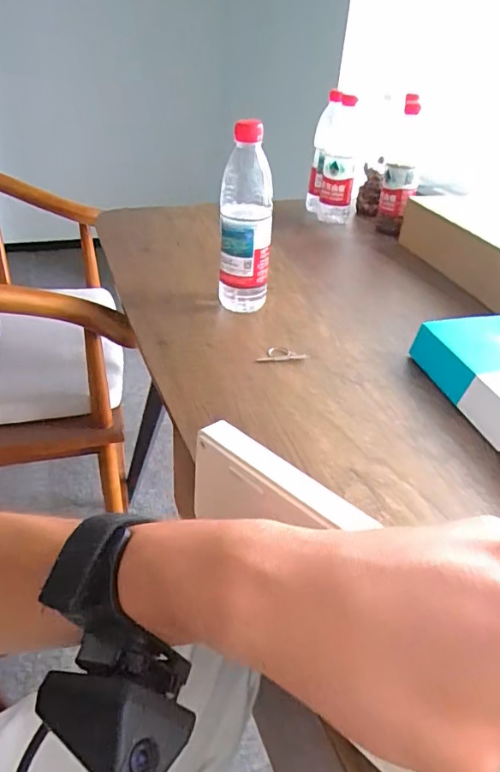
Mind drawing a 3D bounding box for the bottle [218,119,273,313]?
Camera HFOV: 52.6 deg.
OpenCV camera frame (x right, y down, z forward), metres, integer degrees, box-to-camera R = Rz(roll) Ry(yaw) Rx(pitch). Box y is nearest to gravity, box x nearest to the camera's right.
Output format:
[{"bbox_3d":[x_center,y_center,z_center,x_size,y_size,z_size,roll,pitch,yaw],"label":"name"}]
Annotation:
[{"bbox_3d":[-0.004,-0.204,0.640,0.064,0.225,0.067,3,35,-6],"label":"bottle"}]

